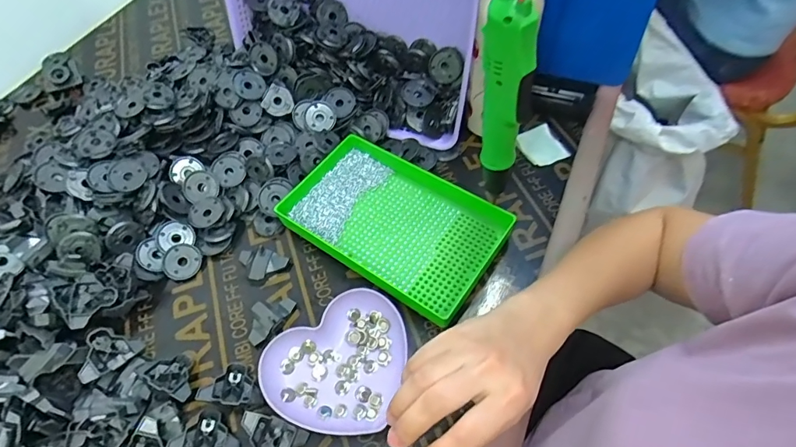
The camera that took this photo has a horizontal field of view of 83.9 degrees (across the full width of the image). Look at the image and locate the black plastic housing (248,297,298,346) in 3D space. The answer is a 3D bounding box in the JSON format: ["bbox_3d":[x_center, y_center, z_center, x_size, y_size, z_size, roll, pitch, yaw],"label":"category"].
[{"bbox_3d":[-0.143,0.103,0.493,0.060,0.017,0.036,-37,62,-19],"label":"black plastic housing"}]

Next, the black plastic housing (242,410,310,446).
[{"bbox_3d":[-0.119,0.204,0.416,0.055,0.028,0.040,8,58,9],"label":"black plastic housing"}]

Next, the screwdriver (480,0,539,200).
[{"bbox_3d":[0.093,-0.102,0.398,0.032,0.200,0.041,-23,58,-11],"label":"screwdriver"}]

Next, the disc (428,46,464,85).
[{"bbox_3d":[0.067,-0.218,0.613,0.050,0.013,0.047,7,106,28],"label":"disc"}]

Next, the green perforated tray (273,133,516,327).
[{"bbox_3d":[-0.011,-0.005,0.541,0.257,0.035,0.150,30,63,21],"label":"green perforated tray"}]

